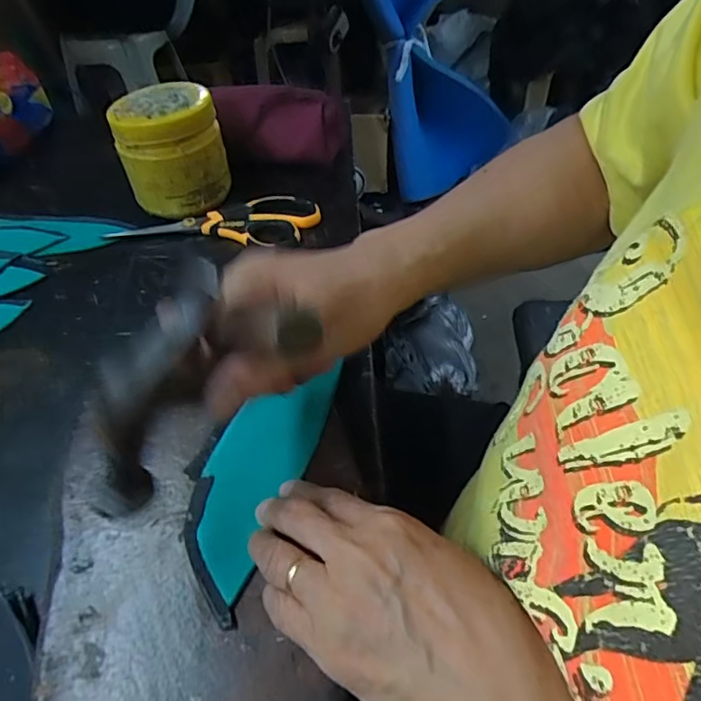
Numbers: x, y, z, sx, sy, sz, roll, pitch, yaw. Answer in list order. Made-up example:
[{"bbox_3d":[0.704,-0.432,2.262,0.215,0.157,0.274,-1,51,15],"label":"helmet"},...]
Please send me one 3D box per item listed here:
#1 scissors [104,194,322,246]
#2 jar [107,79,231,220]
[{"bbox_3d":[-0.130,-0.129,0.526,0.200,0.013,0.073,1,48,6],"label":"scissors"},{"bbox_3d":[-0.172,-0.194,0.527,0.096,0.101,0.089,-15,49,-9],"label":"jar"}]

